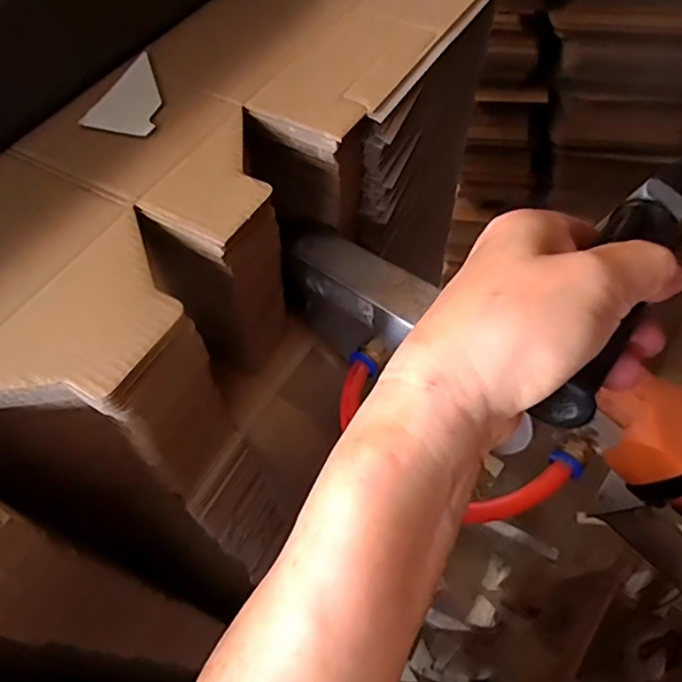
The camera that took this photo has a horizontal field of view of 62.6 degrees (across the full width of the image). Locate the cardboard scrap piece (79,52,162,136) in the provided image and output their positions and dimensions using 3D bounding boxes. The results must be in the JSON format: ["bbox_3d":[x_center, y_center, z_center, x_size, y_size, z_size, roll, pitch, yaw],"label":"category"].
[{"bbox_3d":[-0.108,-0.133,0.301,0.038,0.004,0.064,11,57,13],"label":"cardboard scrap piece"}]

